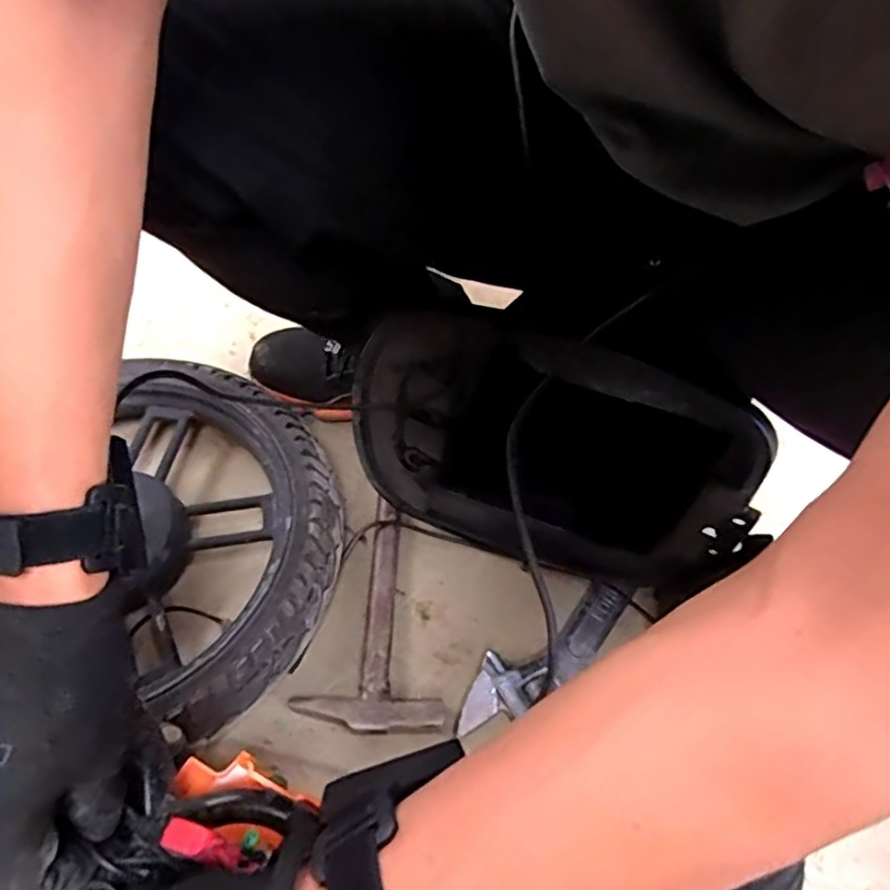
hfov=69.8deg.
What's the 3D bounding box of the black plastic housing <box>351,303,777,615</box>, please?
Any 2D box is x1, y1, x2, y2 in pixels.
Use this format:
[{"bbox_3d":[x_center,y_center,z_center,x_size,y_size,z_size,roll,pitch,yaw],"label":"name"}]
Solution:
[{"bbox_3d":[0.083,0.007,0.518,0.307,0.241,0.074,18,60,10],"label":"black plastic housing"}]

